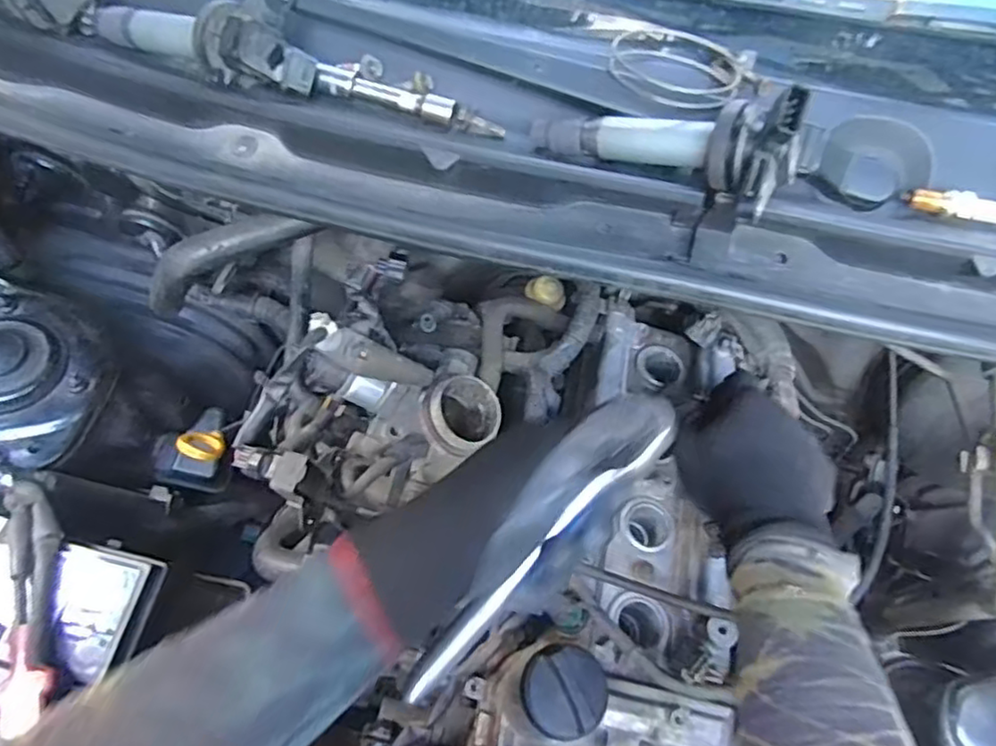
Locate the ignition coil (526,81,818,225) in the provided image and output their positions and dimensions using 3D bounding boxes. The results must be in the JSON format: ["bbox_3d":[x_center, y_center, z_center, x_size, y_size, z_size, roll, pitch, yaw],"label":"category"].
[{"bbox_3d":[0.086,-0.126,0.364,0.152,0.055,0.067,18,63,32],"label":"ignition coil"}]

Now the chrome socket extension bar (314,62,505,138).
[{"bbox_3d":[-0.052,-0.164,0.406,0.114,0.017,0.016,14,65,3],"label":"chrome socket extension bar"}]

